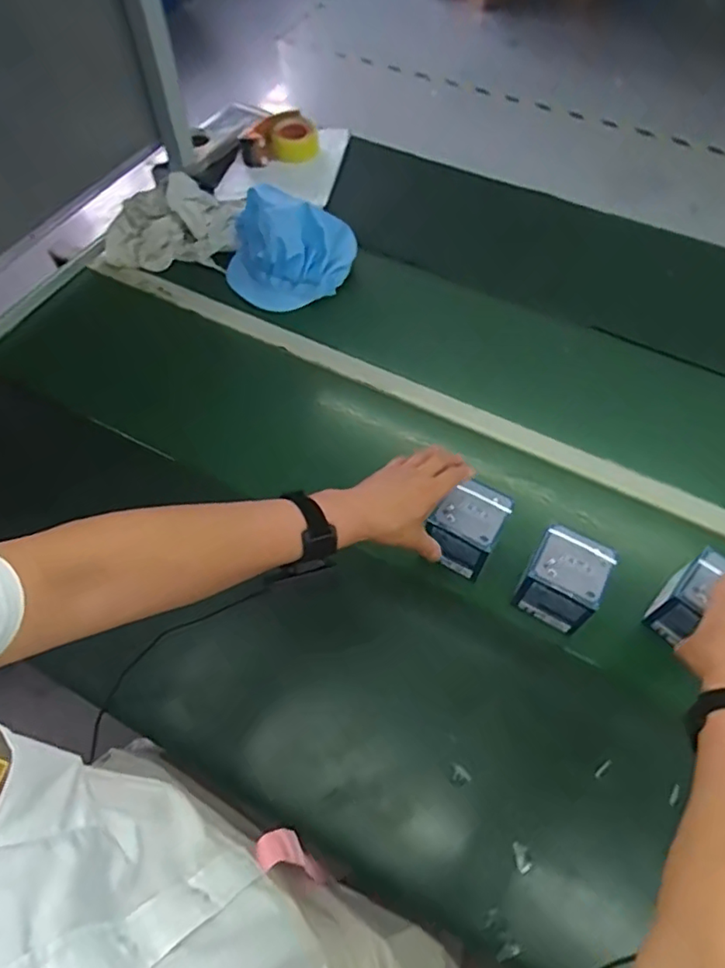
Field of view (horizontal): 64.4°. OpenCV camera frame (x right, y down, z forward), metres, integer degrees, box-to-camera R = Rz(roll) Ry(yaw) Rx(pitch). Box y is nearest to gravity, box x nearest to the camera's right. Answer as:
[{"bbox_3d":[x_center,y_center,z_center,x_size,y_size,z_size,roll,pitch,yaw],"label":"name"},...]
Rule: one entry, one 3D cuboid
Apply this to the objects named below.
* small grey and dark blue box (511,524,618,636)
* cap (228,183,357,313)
[{"bbox_3d":[0.232,0.110,0.668,0.079,0.082,0.084,28,63,16],"label":"small grey and dark blue box"},{"bbox_3d":[-0.128,-0.412,0.989,0.228,0.137,0.179,9,59,5],"label":"cap"}]

